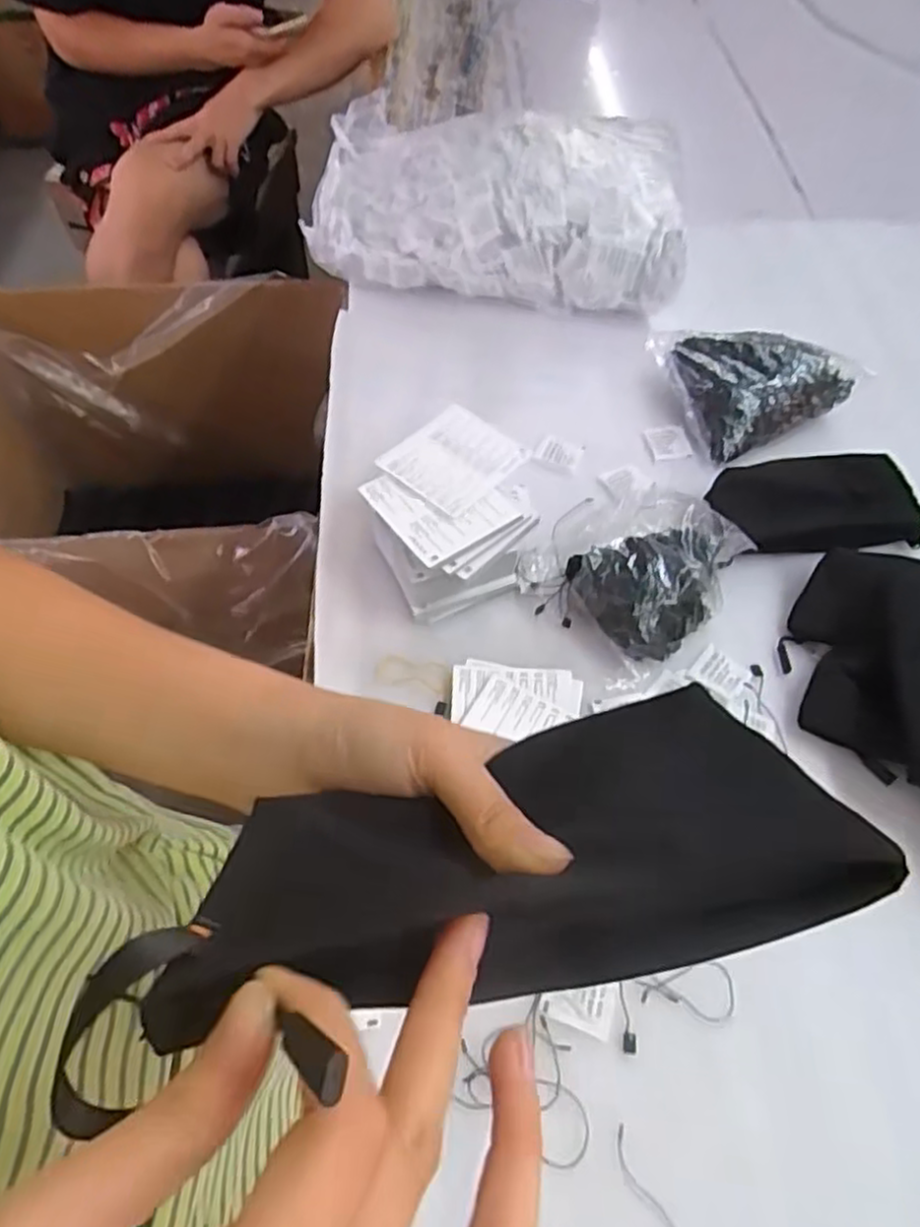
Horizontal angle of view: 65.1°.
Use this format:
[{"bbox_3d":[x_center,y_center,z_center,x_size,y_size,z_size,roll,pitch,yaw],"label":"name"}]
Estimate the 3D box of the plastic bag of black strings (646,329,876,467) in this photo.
[{"bbox_3d":[0.289,-0.235,0.692,0.165,0.036,0.140,-23,84,0],"label":"plastic bag of black strings"}]

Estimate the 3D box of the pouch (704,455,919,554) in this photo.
[{"bbox_3d":[0.305,-0.098,0.635,0.190,0.043,0.090,-3,56,-3],"label":"pouch"}]

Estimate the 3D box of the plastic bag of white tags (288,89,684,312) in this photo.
[{"bbox_3d":[0.042,-0.487,0.844,0.425,0.131,0.283,11,56,6],"label":"plastic bag of white tags"}]

